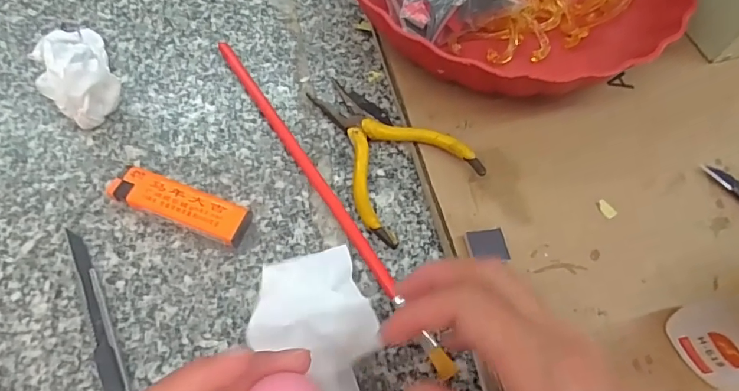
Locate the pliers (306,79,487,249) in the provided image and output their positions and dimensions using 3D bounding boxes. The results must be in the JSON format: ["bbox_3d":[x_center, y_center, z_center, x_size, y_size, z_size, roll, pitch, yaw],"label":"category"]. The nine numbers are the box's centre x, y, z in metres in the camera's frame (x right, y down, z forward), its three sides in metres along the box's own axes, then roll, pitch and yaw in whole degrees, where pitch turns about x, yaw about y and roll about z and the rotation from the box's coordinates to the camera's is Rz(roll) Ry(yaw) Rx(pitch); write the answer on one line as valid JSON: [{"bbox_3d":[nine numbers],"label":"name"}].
[{"bbox_3d":[0.002,-0.031,0.296,0.076,0.019,0.118,-39,72,-20],"label":"pliers"}]

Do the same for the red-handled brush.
[{"bbox_3d":[-0.030,-0.005,0.287,0.009,0.006,0.260,-30,69,-17],"label":"red-handled brush"}]

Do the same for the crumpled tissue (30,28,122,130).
[{"bbox_3d":[-0.187,-0.079,0.296,0.043,0.038,0.075,-28,68,-16],"label":"crumpled tissue"}]

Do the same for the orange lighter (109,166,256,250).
[{"bbox_3d":[-0.110,0.006,0.272,0.079,0.014,0.023,21,64,7],"label":"orange lighter"}]

